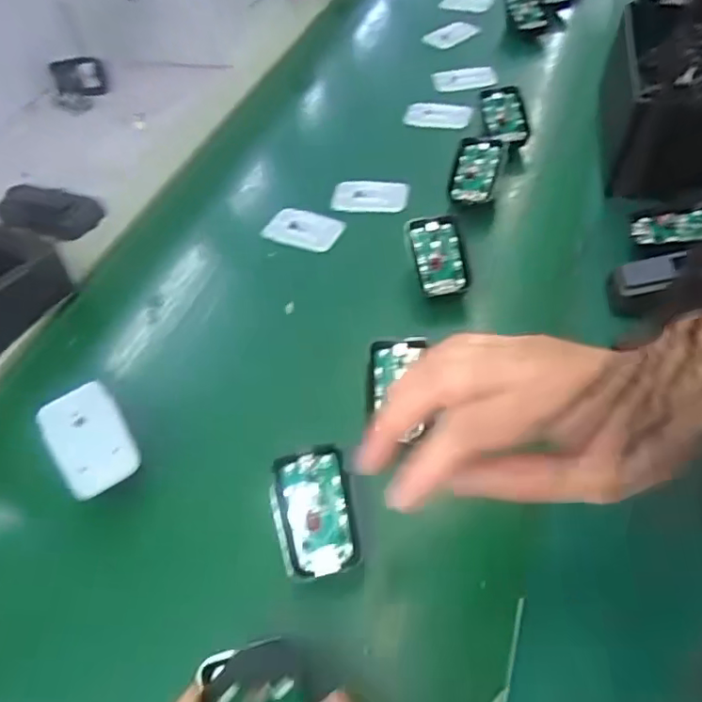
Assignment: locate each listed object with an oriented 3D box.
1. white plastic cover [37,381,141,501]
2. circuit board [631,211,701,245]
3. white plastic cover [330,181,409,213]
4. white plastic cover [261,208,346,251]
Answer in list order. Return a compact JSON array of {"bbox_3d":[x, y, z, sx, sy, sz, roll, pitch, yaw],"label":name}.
[{"bbox_3d":[-0.166,0.056,0.355,0.046,0.005,0.067,-32,73,-9],"label":"white plastic cover"},{"bbox_3d":[0.249,-0.094,0.426,0.061,0.005,0.029,-3,50,19],"label":"circuit board"},{"bbox_3d":[0.018,-0.149,0.537,0.073,0.009,0.040,3,52,6],"label":"white plastic cover"},{"bbox_3d":[-0.044,-0.113,0.513,0.069,0.007,0.042,17,55,16],"label":"white plastic cover"}]

